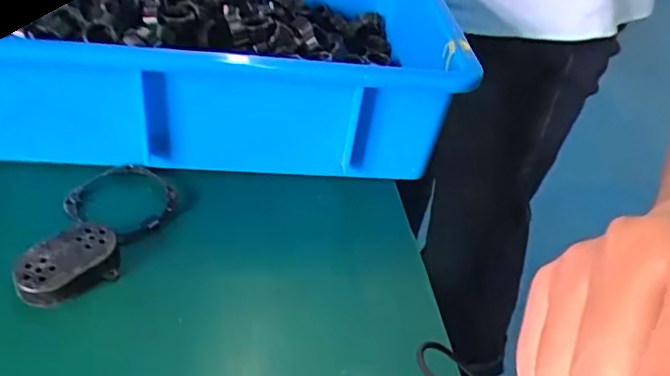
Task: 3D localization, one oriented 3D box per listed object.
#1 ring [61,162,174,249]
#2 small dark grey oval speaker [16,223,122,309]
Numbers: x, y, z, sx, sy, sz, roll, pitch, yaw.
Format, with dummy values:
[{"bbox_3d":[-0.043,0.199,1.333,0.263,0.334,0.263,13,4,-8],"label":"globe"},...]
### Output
[{"bbox_3d":[-0.131,0.006,0.372,0.061,0.004,0.058,4,40,-3],"label":"ring"},{"bbox_3d":[-0.144,0.040,0.322,0.053,0.014,0.035,-28,51,-34],"label":"small dark grey oval speaker"}]

